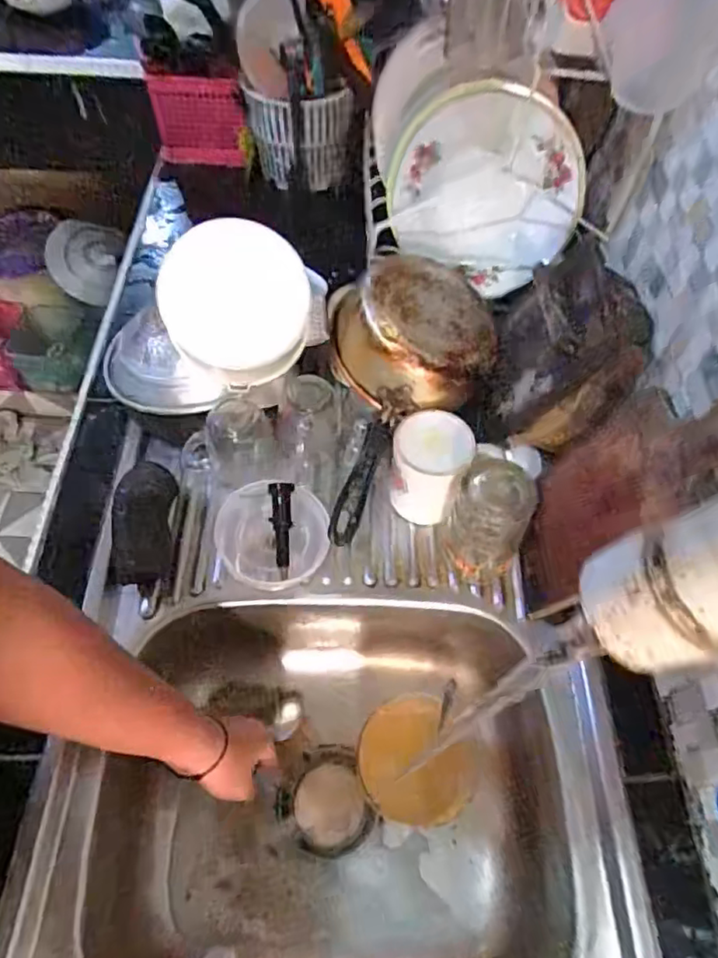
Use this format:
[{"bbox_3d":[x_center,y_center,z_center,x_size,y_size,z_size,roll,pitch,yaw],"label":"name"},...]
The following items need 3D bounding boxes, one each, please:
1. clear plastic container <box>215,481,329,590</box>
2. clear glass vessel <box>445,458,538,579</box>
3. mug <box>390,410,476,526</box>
[{"bbox_3d":[-0.092,0.057,0.616,0.115,0.051,0.101,10,59,3],"label":"clear plastic container"},{"bbox_3d":[0.124,0.045,0.584,0.073,0.133,0.066,16,60,7],"label":"clear glass vessel"},{"bbox_3d":[0.072,-0.011,0.624,0.074,0.105,0.075,1,59,-2],"label":"mug"}]

